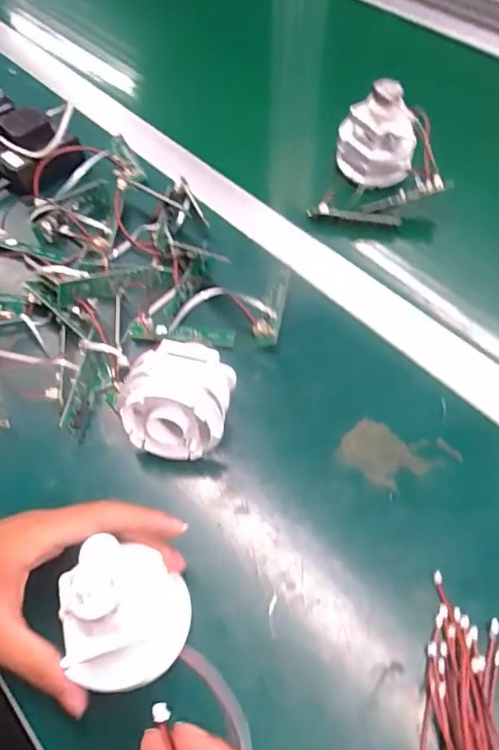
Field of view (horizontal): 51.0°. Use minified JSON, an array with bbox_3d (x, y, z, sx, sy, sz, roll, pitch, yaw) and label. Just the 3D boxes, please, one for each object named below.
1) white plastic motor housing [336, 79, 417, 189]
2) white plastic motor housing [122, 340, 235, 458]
[{"bbox_3d":[0.115,-0.217,0.471,0.061,0.083,0.052,-5,59,-1],"label":"white plastic motor housing"},{"bbox_3d":[-0.047,0.014,0.356,0.067,0.059,0.070,-1,59,1],"label":"white plastic motor housing"}]

